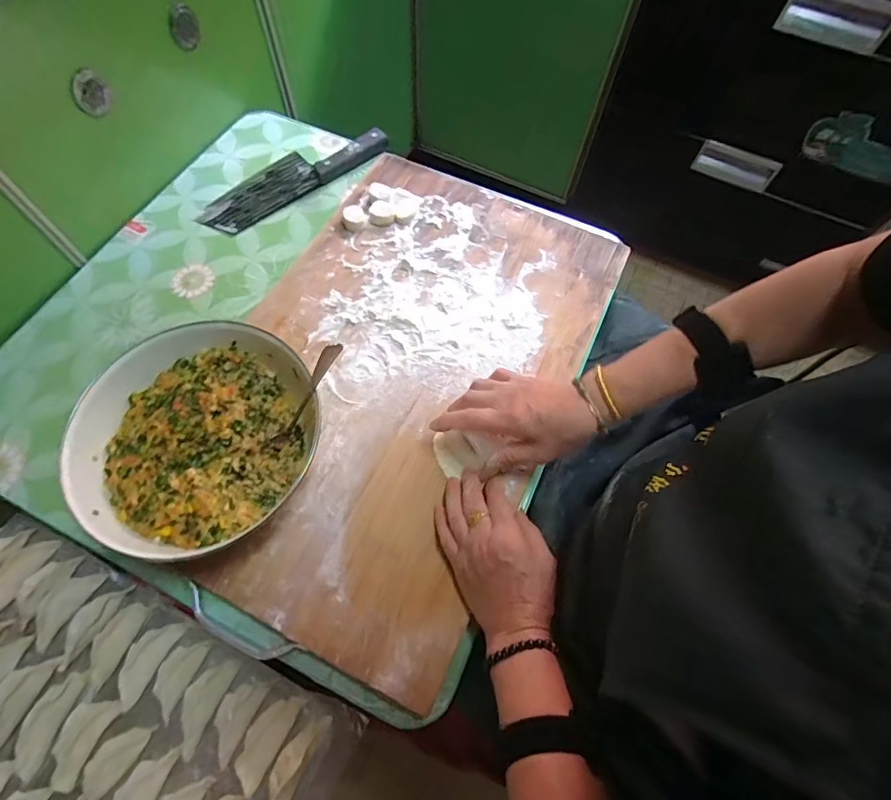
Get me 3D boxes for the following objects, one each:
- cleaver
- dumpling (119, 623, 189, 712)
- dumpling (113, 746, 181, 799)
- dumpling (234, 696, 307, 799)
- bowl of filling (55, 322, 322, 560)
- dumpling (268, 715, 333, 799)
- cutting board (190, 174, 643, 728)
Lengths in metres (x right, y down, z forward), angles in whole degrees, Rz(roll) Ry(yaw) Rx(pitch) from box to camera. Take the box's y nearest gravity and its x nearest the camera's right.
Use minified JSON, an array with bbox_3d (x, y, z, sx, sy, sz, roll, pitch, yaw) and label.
[{"bbox_3d":[-0.207,-0.308,0.619,0.265,0.019,0.077,-34,71,-17],"label":"cleaver"},{"bbox_3d":[-0.271,0.233,0.410,0.031,0.013,0.071,25,66,9],"label":"dumpling"},{"bbox_3d":[-0.251,0.321,0.370,0.030,0.028,0.074,22,66,8],"label":"dumpling"},{"bbox_3d":[-0.155,0.293,0.394,0.029,0.021,0.070,28,67,11],"label":"dumpling"},{"bbox_3d":[-0.219,0.038,0.415,0.176,0.089,0.194,8,65,1],"label":"bowl of filling"},{"bbox_3d":[-0.129,0.305,0.381,0.024,0.027,0.077,26,66,10],"label":"dumpling"},{"bbox_3d":[-0.048,-0.041,0.497,0.345,0.013,0.551,25,66,9],"label":"cutting board"}]

